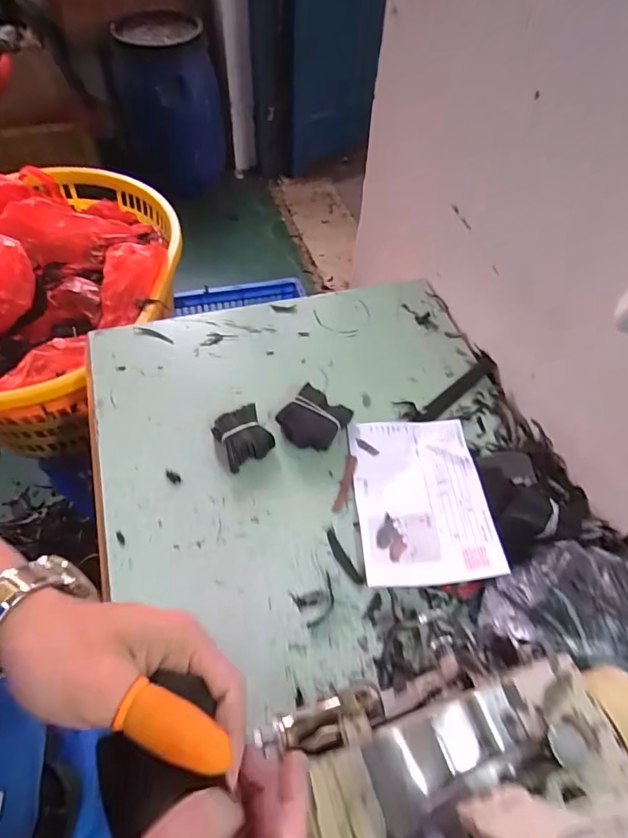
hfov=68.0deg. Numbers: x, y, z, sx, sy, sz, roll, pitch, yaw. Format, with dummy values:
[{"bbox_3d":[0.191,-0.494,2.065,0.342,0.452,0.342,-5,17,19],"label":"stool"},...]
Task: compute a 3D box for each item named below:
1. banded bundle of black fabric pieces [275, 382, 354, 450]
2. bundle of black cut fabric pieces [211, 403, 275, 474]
[{"bbox_3d":[-0.002,0.001,0.603,0.077,0.034,0.083,31,59,16],"label":"banded bundle of black fabric pieces"},{"bbox_3d":[-0.089,0.020,0.580,0.065,0.029,0.067,-31,60,-19],"label":"bundle of black cut fabric pieces"}]

